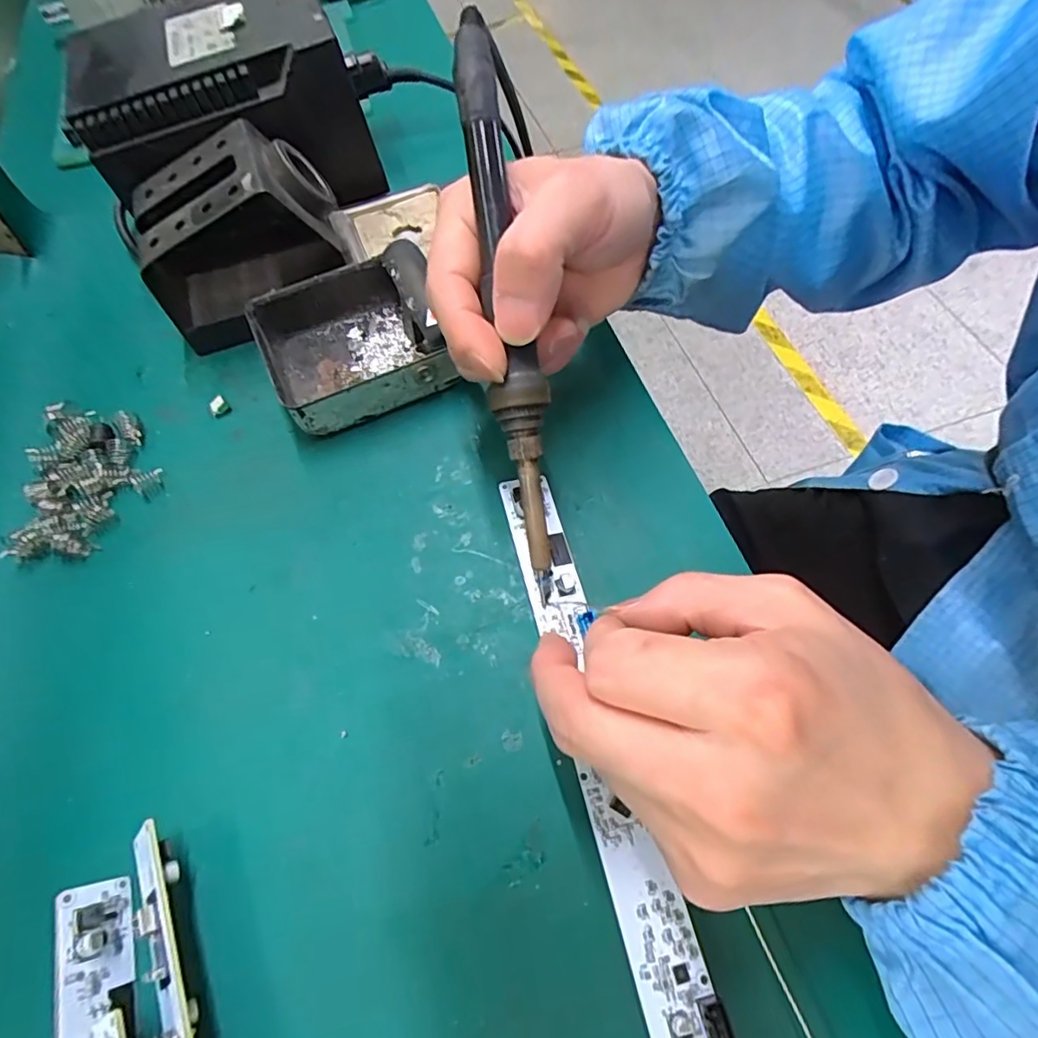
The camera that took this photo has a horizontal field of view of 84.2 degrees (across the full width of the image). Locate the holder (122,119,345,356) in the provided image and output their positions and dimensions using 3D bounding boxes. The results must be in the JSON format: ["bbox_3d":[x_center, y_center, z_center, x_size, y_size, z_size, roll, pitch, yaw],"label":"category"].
[{"bbox_3d":[-0.142,-0.144,0.297,0.097,0.070,0.076,-23,63,-9],"label":"holder"}]

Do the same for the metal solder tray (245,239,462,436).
[{"bbox_3d":[-0.080,-0.090,0.286,0.091,0.035,0.078,-23,64,-9],"label":"metal solder tray"}]

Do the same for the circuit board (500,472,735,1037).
[{"bbox_3d":[0.037,0.106,0.181,0.022,0.006,0.283,-14,61,-5],"label":"circuit board"}]

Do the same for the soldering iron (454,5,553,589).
[{"bbox_3d":[-0.004,-0.071,0.208,0.019,0.017,0.204,-9,97,-2],"label":"soldering iron"}]

